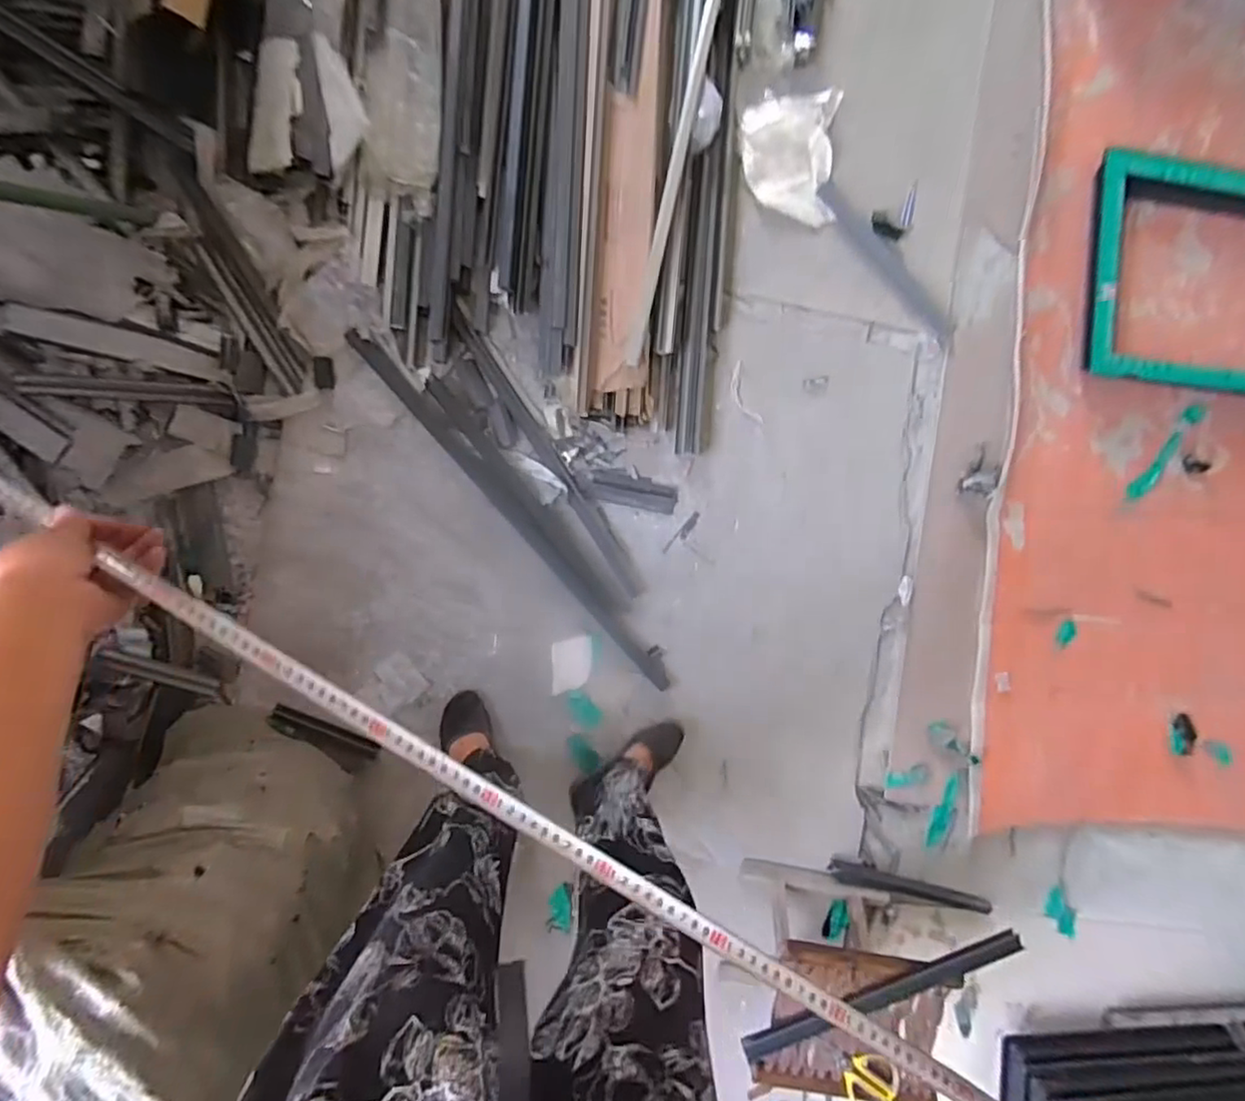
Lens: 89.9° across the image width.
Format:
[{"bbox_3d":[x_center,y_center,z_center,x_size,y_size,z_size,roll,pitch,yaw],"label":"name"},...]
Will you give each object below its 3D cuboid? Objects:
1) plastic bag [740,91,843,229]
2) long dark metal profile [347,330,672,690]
[{"bbox_3d":[0.343,-0.816,1.287,0.216,0.039,0.267,0,91,-7],"label":"plastic bag"},{"bbox_3d":[-0.203,-0.062,1.213,0.063,0.014,0.887,-43,98,-5],"label":"long dark metal profile"}]

